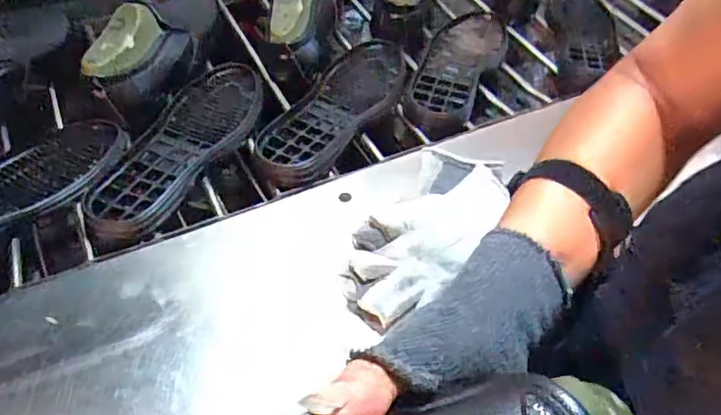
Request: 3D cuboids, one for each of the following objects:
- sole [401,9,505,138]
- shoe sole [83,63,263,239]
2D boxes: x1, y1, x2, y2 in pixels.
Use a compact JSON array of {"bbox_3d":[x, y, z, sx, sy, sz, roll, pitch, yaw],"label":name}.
[{"bbox_3d":[0.132,-0.196,0.768,0.095,0.034,0.302,23,52,13],"label":"sole"},{"bbox_3d":[-0.197,-0.080,0.630,0.097,0.029,0.296,22,52,12],"label":"shoe sole"}]

